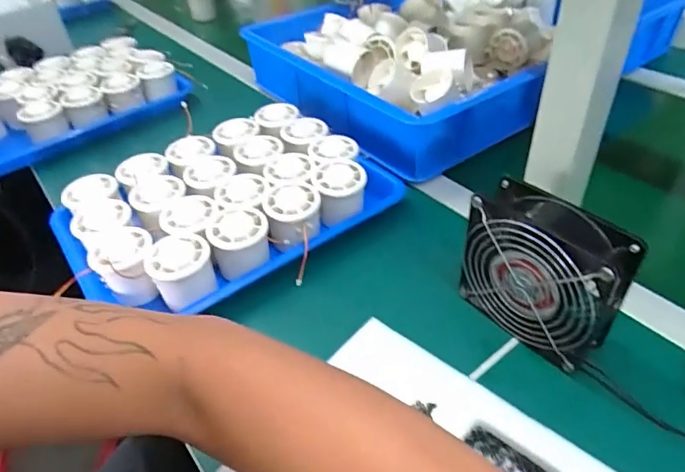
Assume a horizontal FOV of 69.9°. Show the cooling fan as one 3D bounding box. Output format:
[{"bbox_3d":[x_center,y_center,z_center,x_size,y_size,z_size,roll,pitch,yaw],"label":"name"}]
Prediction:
[{"bbox_3d":[0.156,0.030,0.388,0.046,0.118,0.114,-33,48,-28],"label":"cooling fan"}]

